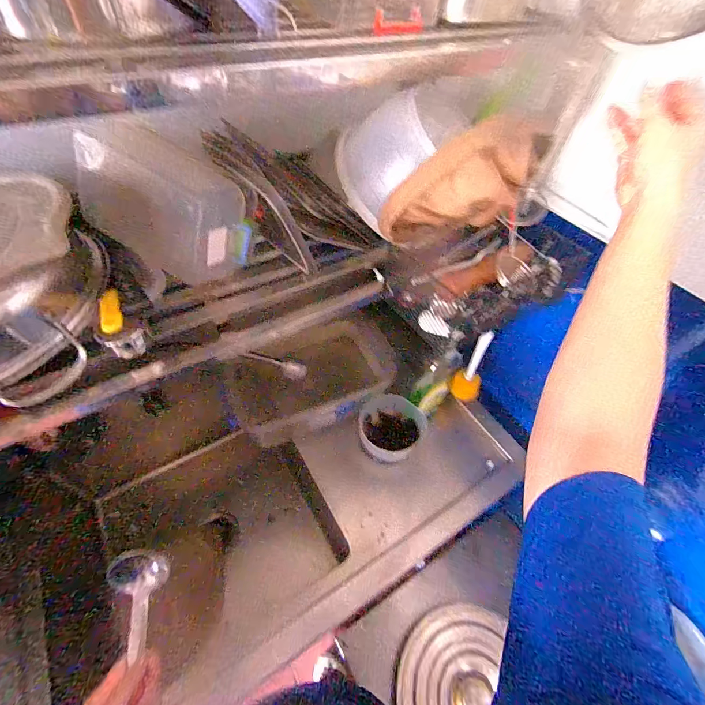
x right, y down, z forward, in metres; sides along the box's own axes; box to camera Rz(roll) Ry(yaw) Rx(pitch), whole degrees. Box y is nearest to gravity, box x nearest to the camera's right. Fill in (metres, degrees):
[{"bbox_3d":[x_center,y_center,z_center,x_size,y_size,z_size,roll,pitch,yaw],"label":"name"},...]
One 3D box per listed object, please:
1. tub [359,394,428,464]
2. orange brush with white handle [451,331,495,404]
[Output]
[{"bbox_3d":[0.086,0.175,0.812,0.142,0.072,0.133,2,50,-3],"label":"tub"},{"bbox_3d":[0.286,0.037,0.802,0.068,0.199,0.054,31,55,19],"label":"orange brush with white handle"}]

